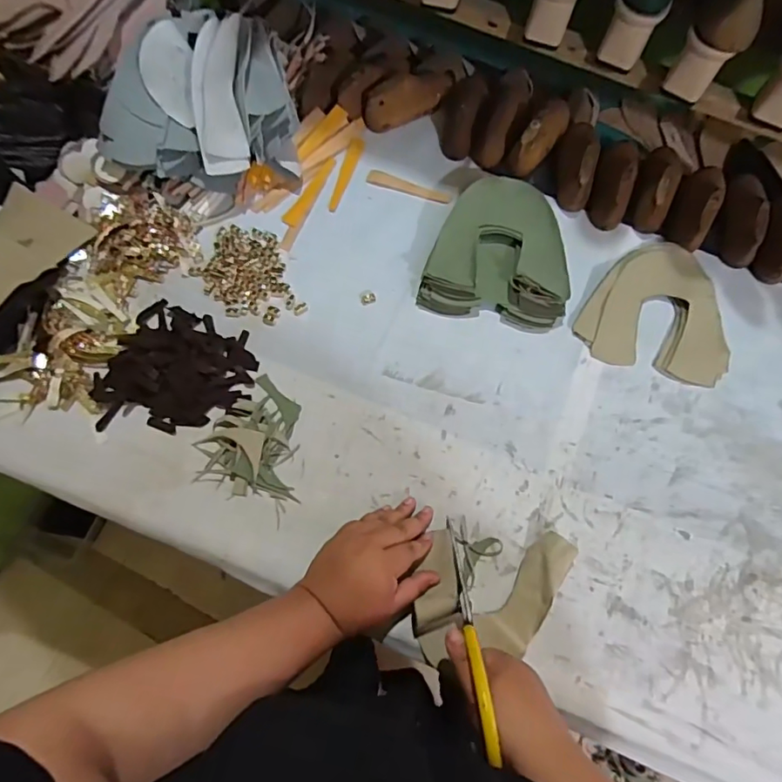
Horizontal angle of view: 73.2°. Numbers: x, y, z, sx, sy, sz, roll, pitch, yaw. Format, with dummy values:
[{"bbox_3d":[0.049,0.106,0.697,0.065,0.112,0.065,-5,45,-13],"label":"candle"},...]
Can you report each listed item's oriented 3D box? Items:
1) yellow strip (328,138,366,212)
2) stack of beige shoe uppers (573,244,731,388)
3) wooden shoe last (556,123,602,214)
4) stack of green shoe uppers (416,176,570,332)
[{"bbox_3d":[-0.059,-0.288,0.698,0.020,0.007,0.117,16,71,4],"label":"yellow strip"},{"bbox_3d":[0.320,-0.103,0.633,0.171,0.016,0.168,14,71,4],"label":"stack of beige shoe uppers"},{"bbox_3d":[0.244,-0.302,0.678,0.049,0.053,0.143,11,71,3],"label":"wooden shoe last"},{"bbox_3d":[0.134,-0.173,0.639,0.170,0.046,0.178,11,71,3],"label":"stack of green shoe uppers"}]

